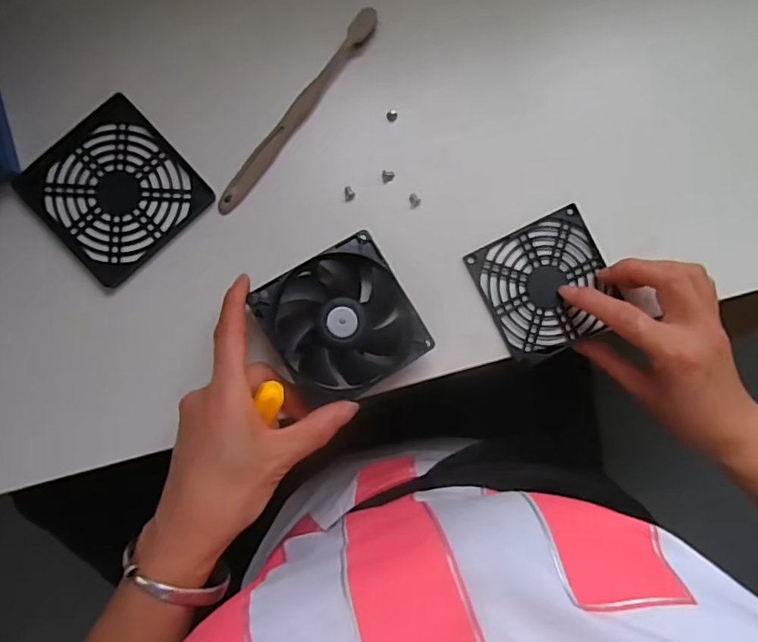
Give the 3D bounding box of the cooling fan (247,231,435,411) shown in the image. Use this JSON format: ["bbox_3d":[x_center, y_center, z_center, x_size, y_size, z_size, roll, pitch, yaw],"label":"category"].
[{"bbox_3d":[-0.024,0.002,0.359,0.091,0.026,0.092,-30,91,-5],"label":"cooling fan"}]

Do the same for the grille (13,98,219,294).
[{"bbox_3d":[-0.180,-0.088,0.370,0.097,0.009,0.096,-43,92,-5],"label":"grille"}]

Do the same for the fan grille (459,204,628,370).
[{"bbox_3d":[0.121,-0.025,0.386,0.091,0.007,0.091,-26,90,-5],"label":"fan grille"}]

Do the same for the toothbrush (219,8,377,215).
[{"bbox_3d":[-0.056,-0.147,0.377,0.015,0.009,0.173,36,85,-3],"label":"toothbrush"}]

